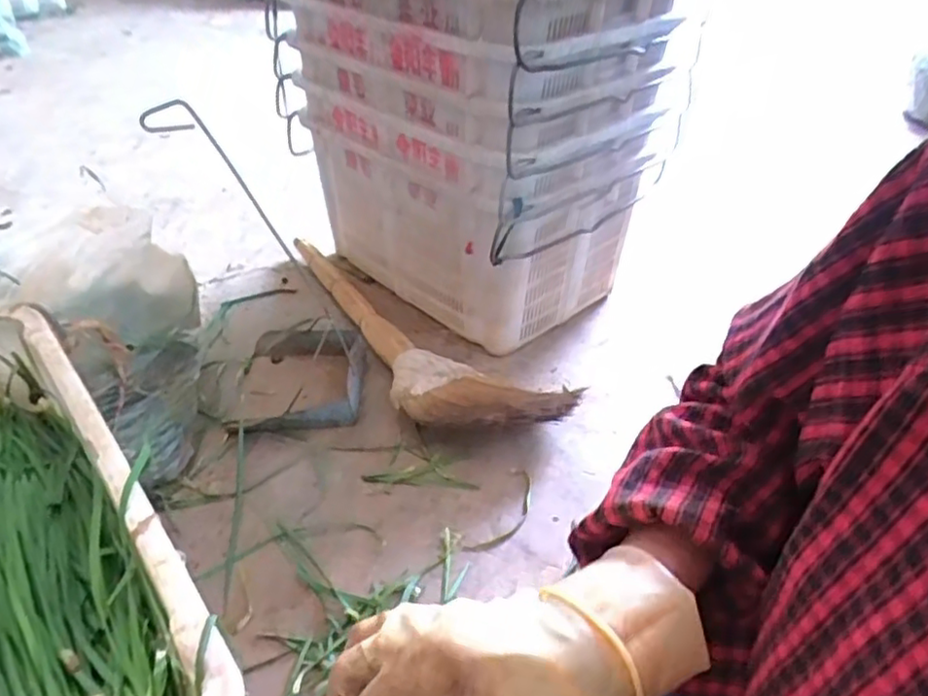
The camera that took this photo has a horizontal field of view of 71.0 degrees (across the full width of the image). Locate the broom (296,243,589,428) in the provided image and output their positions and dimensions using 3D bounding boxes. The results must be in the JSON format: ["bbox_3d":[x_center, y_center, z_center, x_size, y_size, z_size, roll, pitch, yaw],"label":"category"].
[{"bbox_3d":[-0.122,-0.050,1.283,0.271,0.076,0.780,-26,44,-30],"label":"broom"}]

